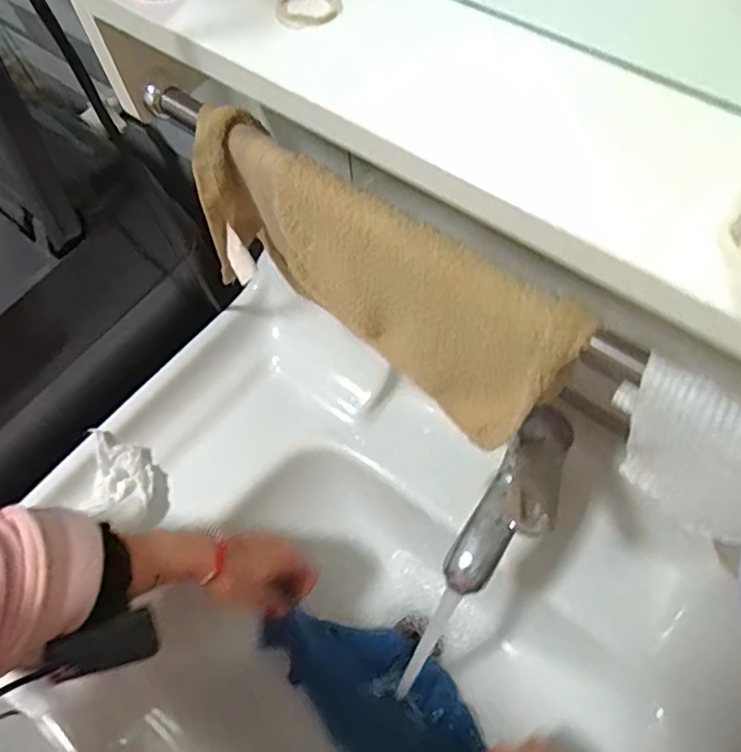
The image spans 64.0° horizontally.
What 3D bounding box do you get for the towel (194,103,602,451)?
[{"bbox_3d":[-0.002,-0.049,0.400,0.270,0.160,0.052,34,70,19],"label":"towel"}]

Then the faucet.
[{"bbox_3d":[0.105,0.096,0.435,0.047,0.081,0.129,30,69,18],"label":"faucet"}]

